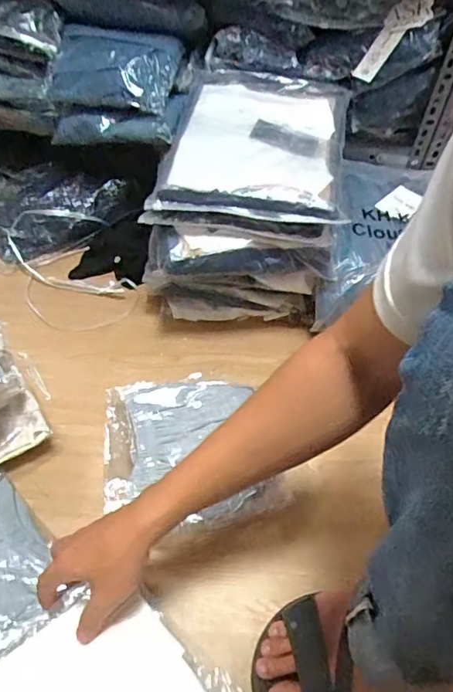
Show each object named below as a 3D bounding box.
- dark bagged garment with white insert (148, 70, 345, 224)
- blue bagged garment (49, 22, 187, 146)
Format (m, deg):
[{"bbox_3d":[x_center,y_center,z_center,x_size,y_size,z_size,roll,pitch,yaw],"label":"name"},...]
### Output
[{"bbox_3d":[0.045,-0.306,0.754,0.272,0.066,0.295,7,50,1],"label":"dark bagged garment with white insert"},{"bbox_3d":[-0.181,-0.425,0.829,0.223,0.181,0.063,7,15,1],"label":"blue bagged garment"}]

